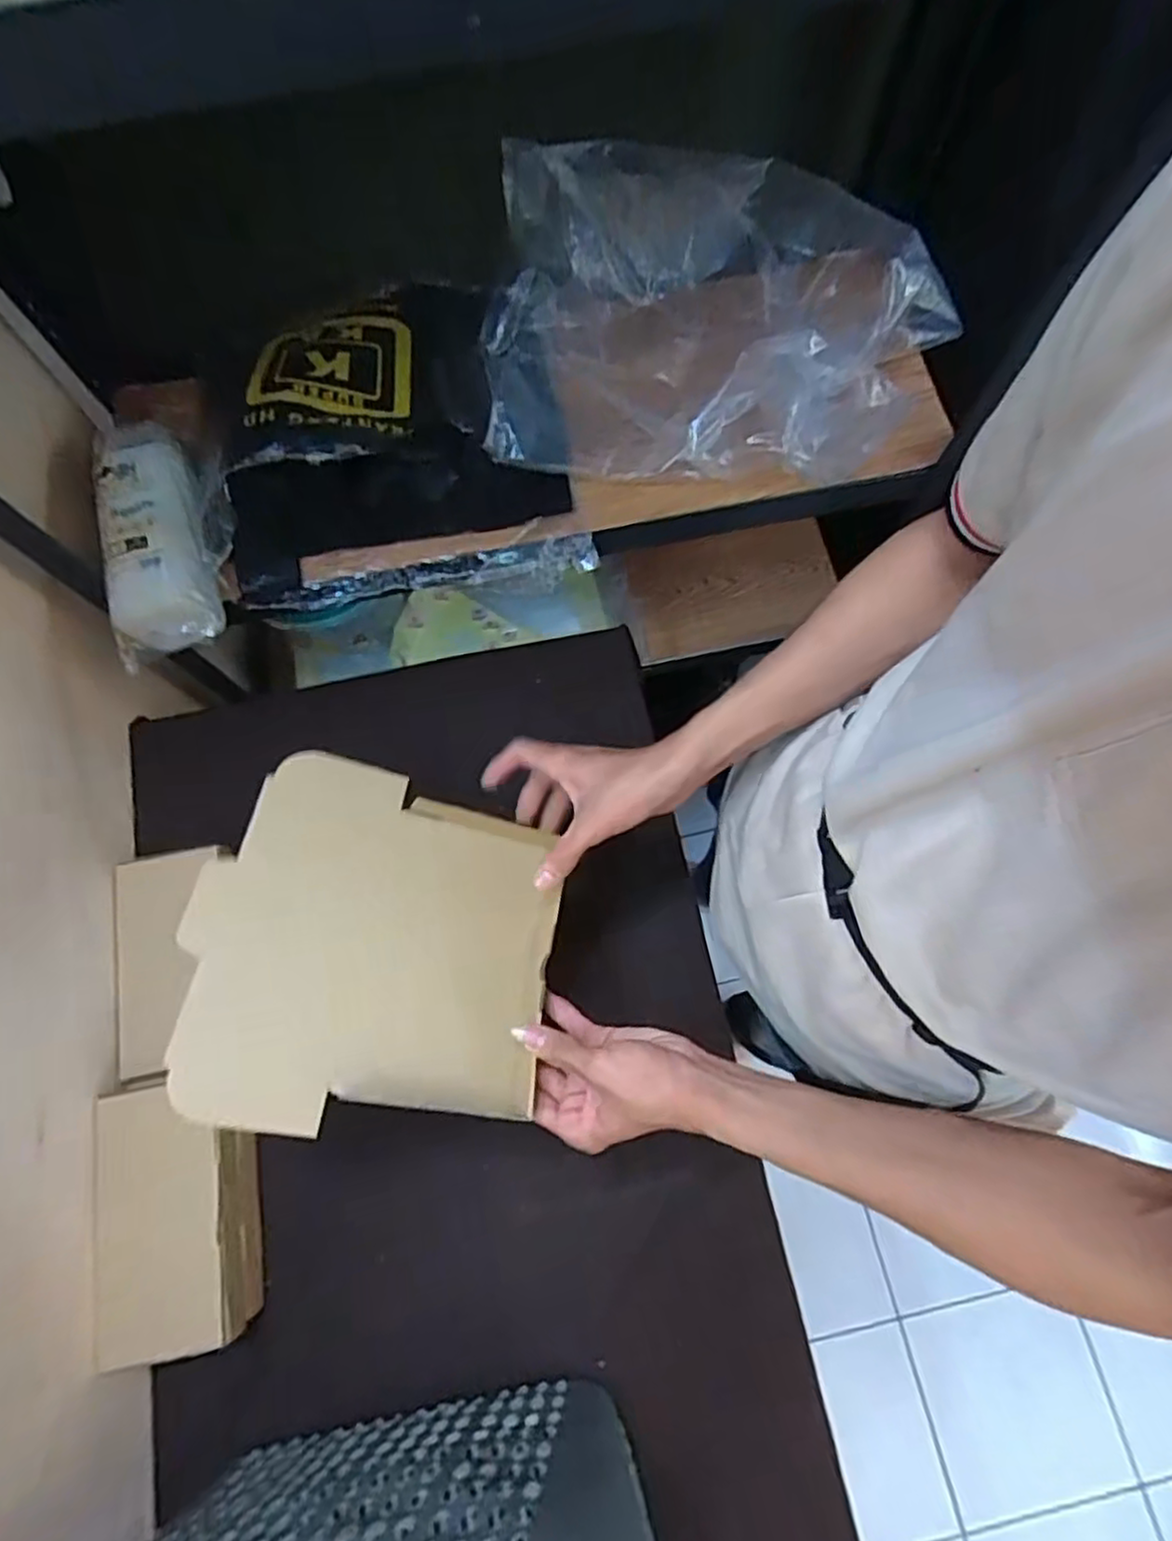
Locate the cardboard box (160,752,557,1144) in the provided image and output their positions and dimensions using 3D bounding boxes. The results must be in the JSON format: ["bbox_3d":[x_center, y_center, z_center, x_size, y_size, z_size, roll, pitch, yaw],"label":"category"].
[{"bbox_3d":[-0.143,0.118,0.498,0.232,0.021,0.240,15,62,-14],"label":"cardboard box"}]

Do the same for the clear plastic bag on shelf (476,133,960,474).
[{"bbox_3d":[0.128,-0.444,0.701,0.448,0.143,0.277,8,74,3],"label":"clear plastic bag on shelf"}]

